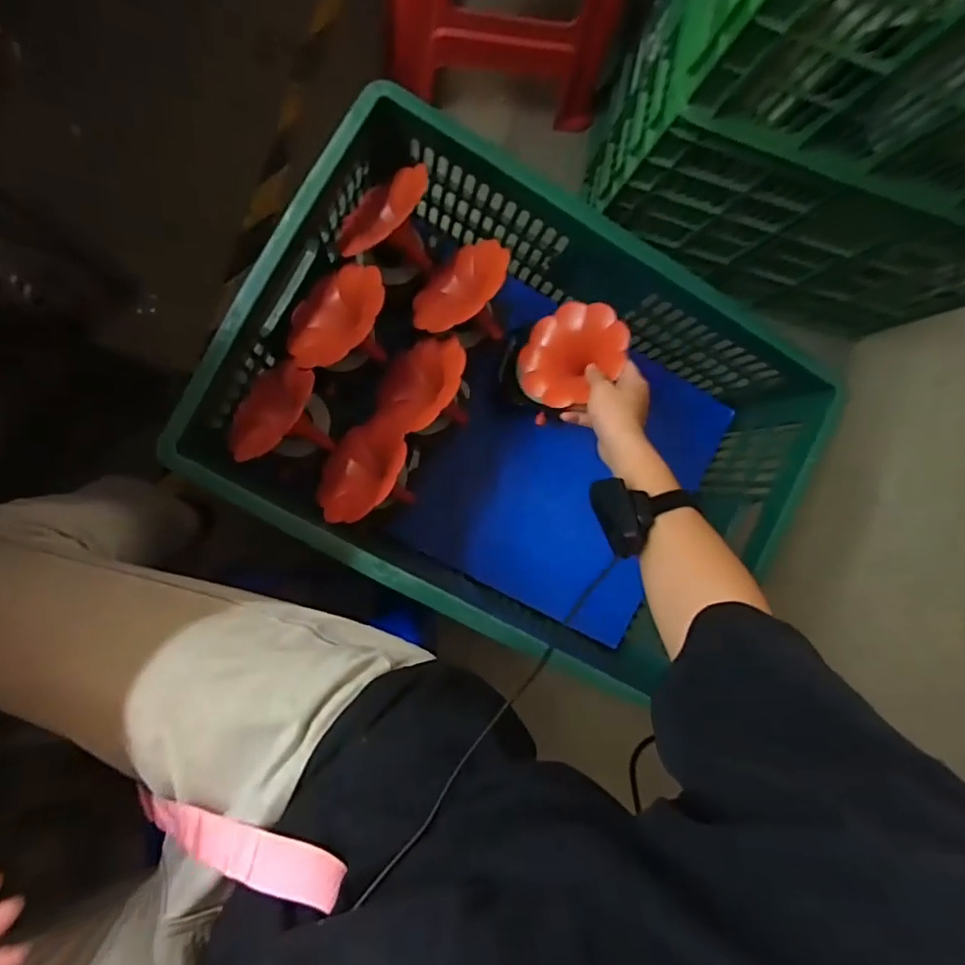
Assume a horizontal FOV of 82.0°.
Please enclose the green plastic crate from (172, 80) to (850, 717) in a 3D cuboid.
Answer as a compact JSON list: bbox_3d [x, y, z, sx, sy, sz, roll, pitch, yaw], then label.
[{"bbox_3d":[0.049,-0.071,0.701,0.640,0.200,0.460,28,85,-8],"label":"green plastic crate"}]

